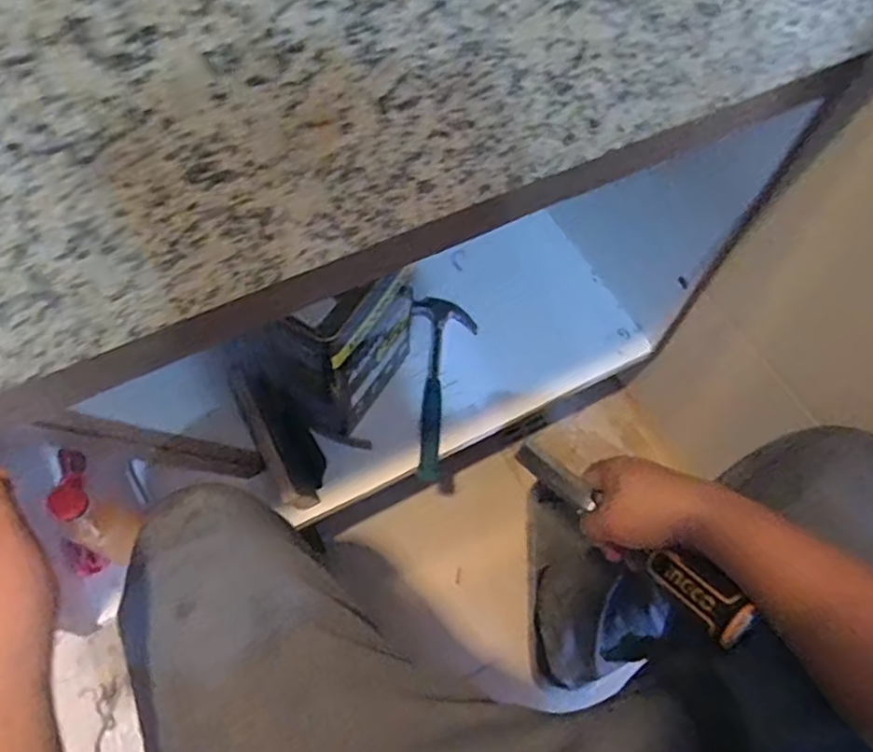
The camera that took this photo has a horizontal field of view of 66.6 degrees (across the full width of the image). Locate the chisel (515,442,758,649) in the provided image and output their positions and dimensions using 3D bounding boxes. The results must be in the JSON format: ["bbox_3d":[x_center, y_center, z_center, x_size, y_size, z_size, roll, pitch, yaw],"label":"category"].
[{"bbox_3d":[0.145,0.121,0.552,0.028,0.032,0.268,-28,28,-16],"label":"chisel"}]

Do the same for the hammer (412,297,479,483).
[{"bbox_3d":[0.009,0.009,0.863,0.088,0.029,0.250,2,62,-2],"label":"hammer"}]

